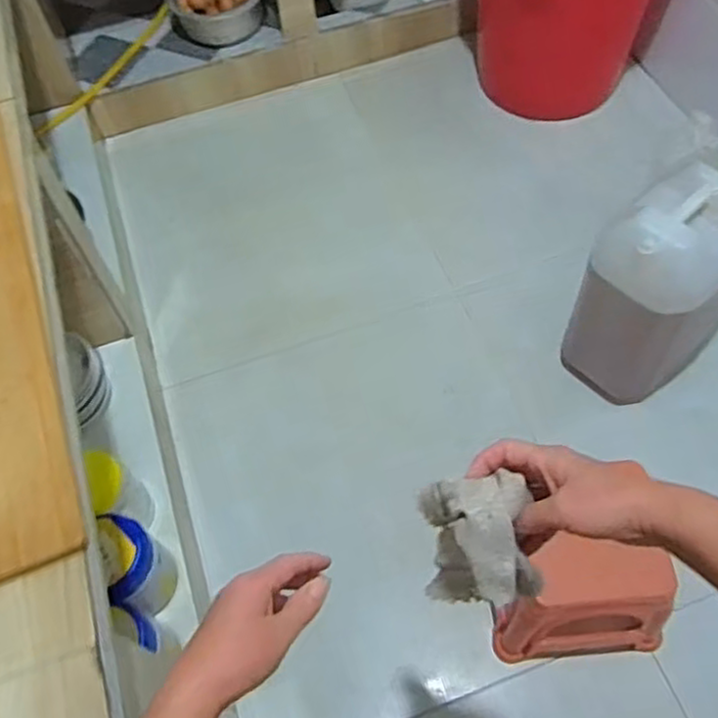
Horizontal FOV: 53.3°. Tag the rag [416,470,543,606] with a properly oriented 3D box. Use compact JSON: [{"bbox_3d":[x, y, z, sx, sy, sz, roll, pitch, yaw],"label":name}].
[{"bbox_3d":[0.081,0.118,0.477,0.073,0.048,0.075,-4,60,2],"label":"rag"}]

